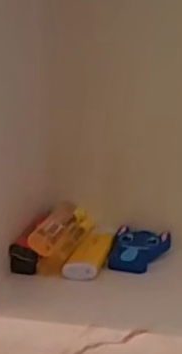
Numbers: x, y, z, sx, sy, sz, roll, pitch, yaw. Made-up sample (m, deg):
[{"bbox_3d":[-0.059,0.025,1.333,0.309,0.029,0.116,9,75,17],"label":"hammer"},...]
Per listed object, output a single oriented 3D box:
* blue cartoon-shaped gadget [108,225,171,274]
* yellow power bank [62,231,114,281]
[{"bbox_3d":[0.037,0.053,0.467,0.041,0.009,0.048,9,32,8],"label":"blue cartoon-shaped gadget"},{"bbox_3d":[0.000,0.056,0.460,0.023,0.013,0.066,4,15,14],"label":"yellow power bank"}]

